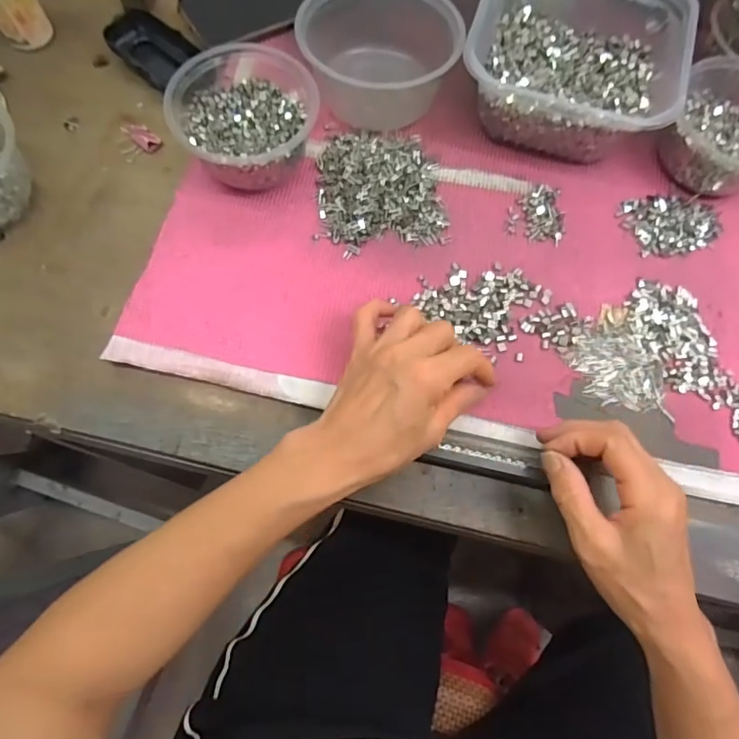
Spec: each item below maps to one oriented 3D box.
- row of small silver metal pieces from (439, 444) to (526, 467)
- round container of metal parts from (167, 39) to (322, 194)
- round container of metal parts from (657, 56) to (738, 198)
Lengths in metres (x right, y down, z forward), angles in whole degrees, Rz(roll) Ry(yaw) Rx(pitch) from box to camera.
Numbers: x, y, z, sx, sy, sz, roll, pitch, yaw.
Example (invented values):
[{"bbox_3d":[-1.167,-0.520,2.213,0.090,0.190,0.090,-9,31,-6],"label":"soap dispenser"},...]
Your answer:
[{"bbox_3d":[0.078,0.060,0.353,0.059,0.007,0.005,12,76,2],"label":"row of small silver metal pieces"},{"bbox_3d":[-0.104,-0.208,0.421,0.109,0.060,0.114,1,70,-2],"label":"round container of metal parts"},{"bbox_3d":[0.314,-0.209,0.435,0.121,0.044,0.111,1,70,-2],"label":"round container of metal parts"}]

